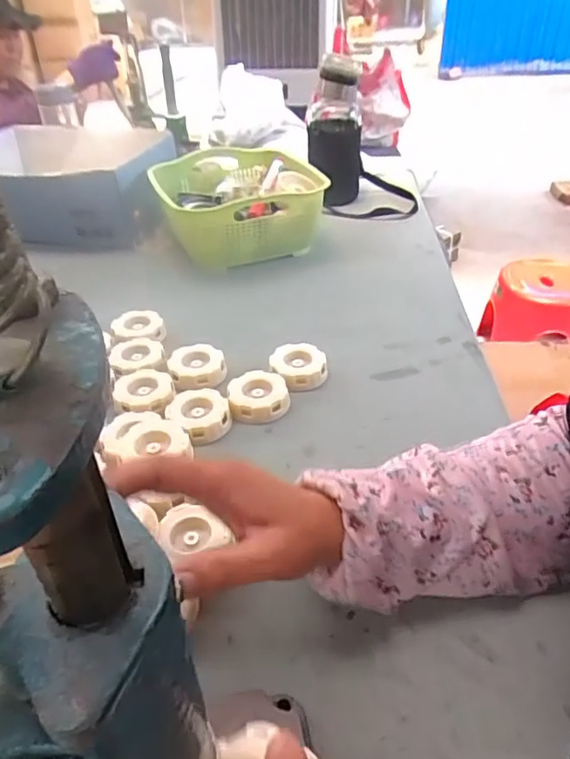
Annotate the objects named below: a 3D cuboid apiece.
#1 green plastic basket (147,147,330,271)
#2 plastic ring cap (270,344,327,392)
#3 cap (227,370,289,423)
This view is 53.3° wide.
[{"bbox_3d":[-0.077,-0.276,0.864,0.227,0.091,0.291,-12,37,-13],"label":"green plastic basket"},{"bbox_3d":[0.015,-0.014,0.607,0.058,0.026,0.053,-2,36,1],"label":"plastic ring cap"},{"bbox_3d":[-0.026,0.017,0.568,0.059,0.026,0.050,-6,36,-5],"label":"cap"}]

